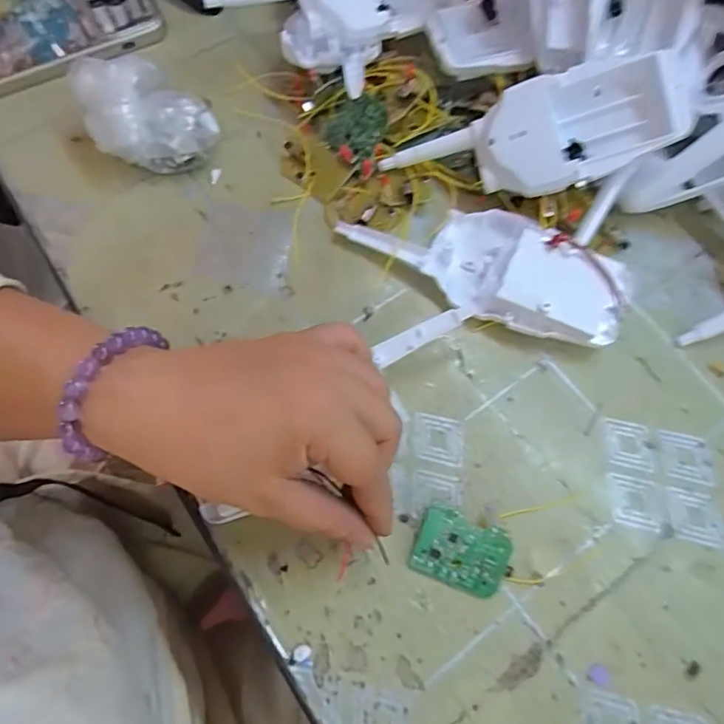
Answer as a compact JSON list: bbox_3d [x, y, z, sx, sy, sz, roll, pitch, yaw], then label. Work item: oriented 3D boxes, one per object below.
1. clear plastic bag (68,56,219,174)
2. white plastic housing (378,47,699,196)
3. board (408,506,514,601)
[{"bbox_3d":[-0.134,-0.155,0.335,0.078,0.052,0.056,-13,68,-5],"label":"clear plastic bag"},{"bbox_3d":[0.104,-0.130,0.305,0.175,0.030,0.057,-11,67,13],"label":"white plastic housing"},{"bbox_3d":[0.047,0.090,0.253,0.044,0.005,0.033,20,88,8],"label":"board"}]

